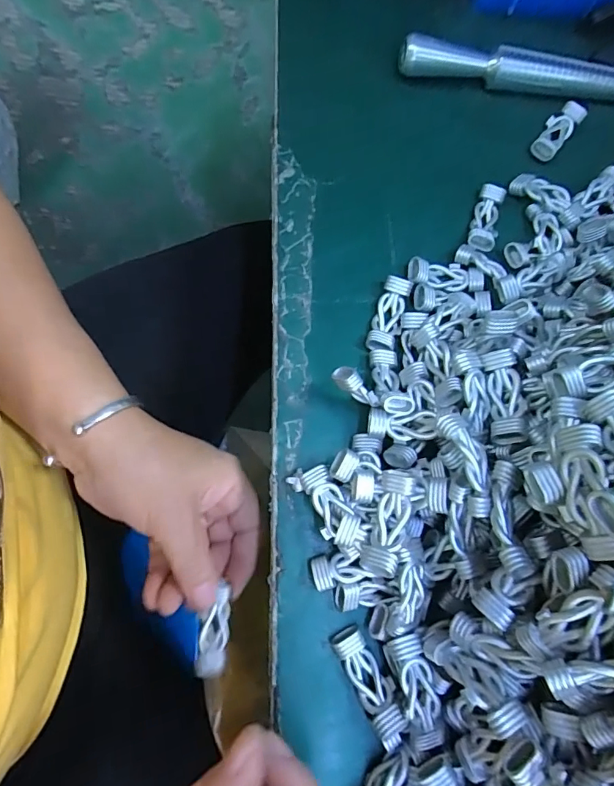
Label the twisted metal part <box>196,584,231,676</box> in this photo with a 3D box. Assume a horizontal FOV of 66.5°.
[{"bbox_3d":[-0.049,0.130,0.252,0.015,0.014,0.039,9,54,1],"label":"twisted metal part"}]

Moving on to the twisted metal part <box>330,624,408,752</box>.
[{"bbox_3d":[0.030,0.134,0.213,0.014,0.014,0.049,-28,80,-12],"label":"twisted metal part"}]

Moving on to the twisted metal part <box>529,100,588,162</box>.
[{"bbox_3d":[0.162,-0.170,0.303,0.017,0.011,0.043,39,75,5],"label":"twisted metal part"}]

